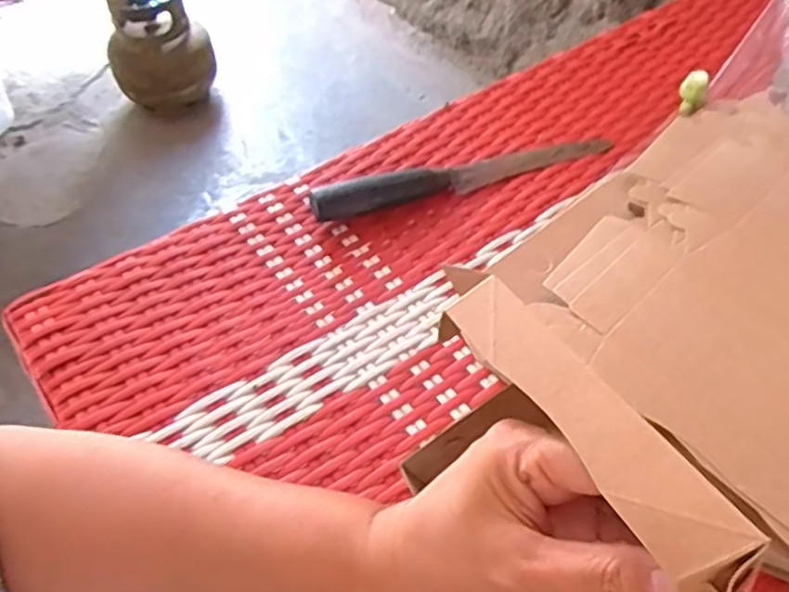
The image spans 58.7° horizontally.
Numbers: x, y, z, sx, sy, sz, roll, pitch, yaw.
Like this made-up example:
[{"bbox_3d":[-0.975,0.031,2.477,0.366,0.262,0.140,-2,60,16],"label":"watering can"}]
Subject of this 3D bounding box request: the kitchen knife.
[{"bbox_3d":[0.056,-0.099,0.541,0.243,0.023,0.025,-17,53,-11],"label":"kitchen knife"}]

